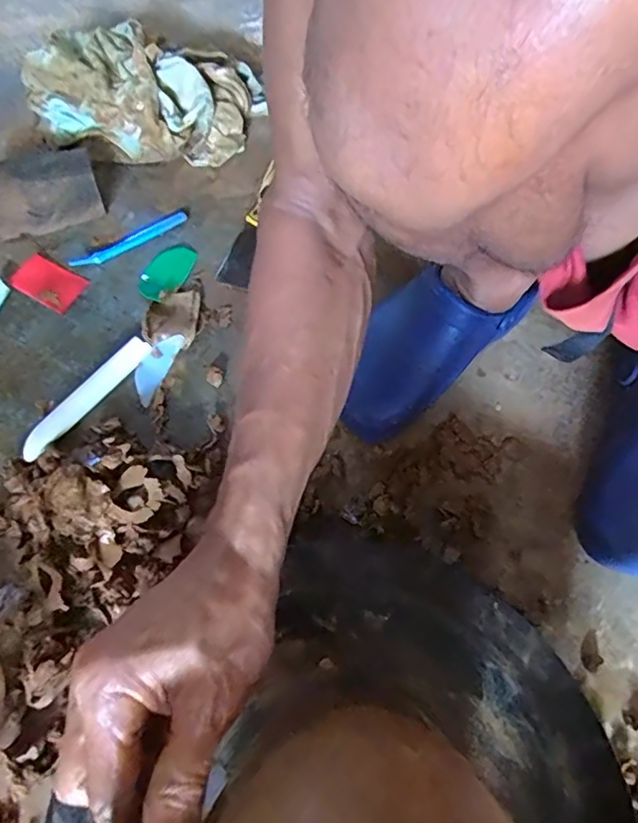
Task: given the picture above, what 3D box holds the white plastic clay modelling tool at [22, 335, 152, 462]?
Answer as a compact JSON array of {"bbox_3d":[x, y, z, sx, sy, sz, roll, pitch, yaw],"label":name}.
[{"bbox_3d":[-0.218,-0.014,0.522,0.021,0.024,0.147,35,69,14],"label":"white plastic clay modelling tool"}]

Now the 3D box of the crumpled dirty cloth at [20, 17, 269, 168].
[{"bbox_3d":[-0.212,-0.368,0.652,0.253,0.076,0.159,16,65,6],"label":"crumpled dirty cloth"}]

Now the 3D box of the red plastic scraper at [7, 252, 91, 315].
[{"bbox_3d":[-0.285,-0.136,0.583,0.071,0.006,0.047,30,70,6],"label":"red plastic scraper"}]

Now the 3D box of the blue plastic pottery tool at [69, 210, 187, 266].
[{"bbox_3d":[-0.205,-0.188,0.607,0.134,0.008,0.020,-35,70,-16],"label":"blue plastic pottery tool"}]

